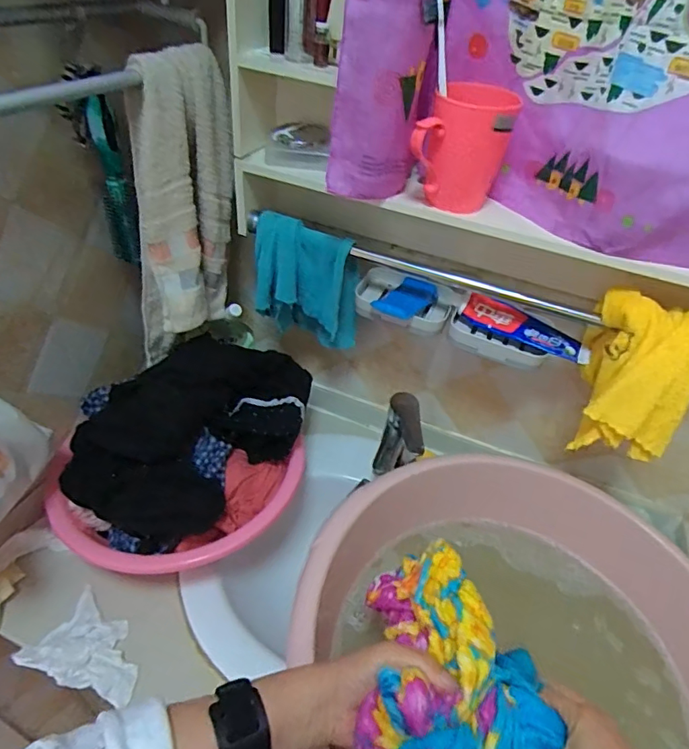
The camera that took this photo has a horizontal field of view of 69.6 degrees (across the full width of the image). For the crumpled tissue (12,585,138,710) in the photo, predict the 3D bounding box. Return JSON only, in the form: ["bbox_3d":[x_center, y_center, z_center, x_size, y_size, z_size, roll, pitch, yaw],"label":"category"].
[{"bbox_3d":[-0.305,0.336,0.597,0.131,0.030,0.096,24,45,18],"label":"crumpled tissue"}]

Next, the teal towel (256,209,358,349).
[{"bbox_3d":[-0.052,-0.121,0.704,0.147,0.176,0.057,7,42,-1],"label":"teal towel"}]

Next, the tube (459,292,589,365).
[{"bbox_3d":[0.230,-0.064,0.627,0.163,0.027,0.043,21,44,15],"label":"tube"}]

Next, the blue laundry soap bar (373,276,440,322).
[{"bbox_3d":[0.082,-0.099,0.663,0.056,0.020,0.102,27,45,20],"label":"blue laundry soap bar"}]

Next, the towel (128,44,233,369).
[{"bbox_3d":[-0.207,-0.195,0.630,0.076,0.361,0.162,14,42,7],"label":"towel"}]

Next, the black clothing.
[{"bbox_3d":[-0.189,0.072,0.684,0.192,0.135,0.348,33,48,26],"label":"black clothing"}]

